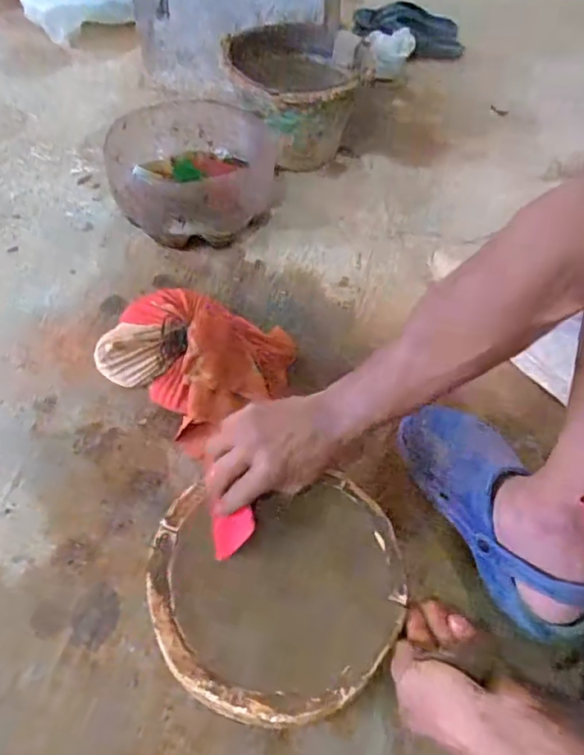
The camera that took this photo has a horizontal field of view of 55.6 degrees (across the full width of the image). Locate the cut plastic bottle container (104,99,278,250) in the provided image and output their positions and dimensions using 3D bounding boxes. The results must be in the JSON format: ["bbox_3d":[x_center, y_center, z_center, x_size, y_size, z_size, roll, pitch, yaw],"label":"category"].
[{"bbox_3d":[-0.144,-0.317,0.874,0.262,0.112,0.237,-9,55,-10],"label":"cut plastic bottle container"}]

